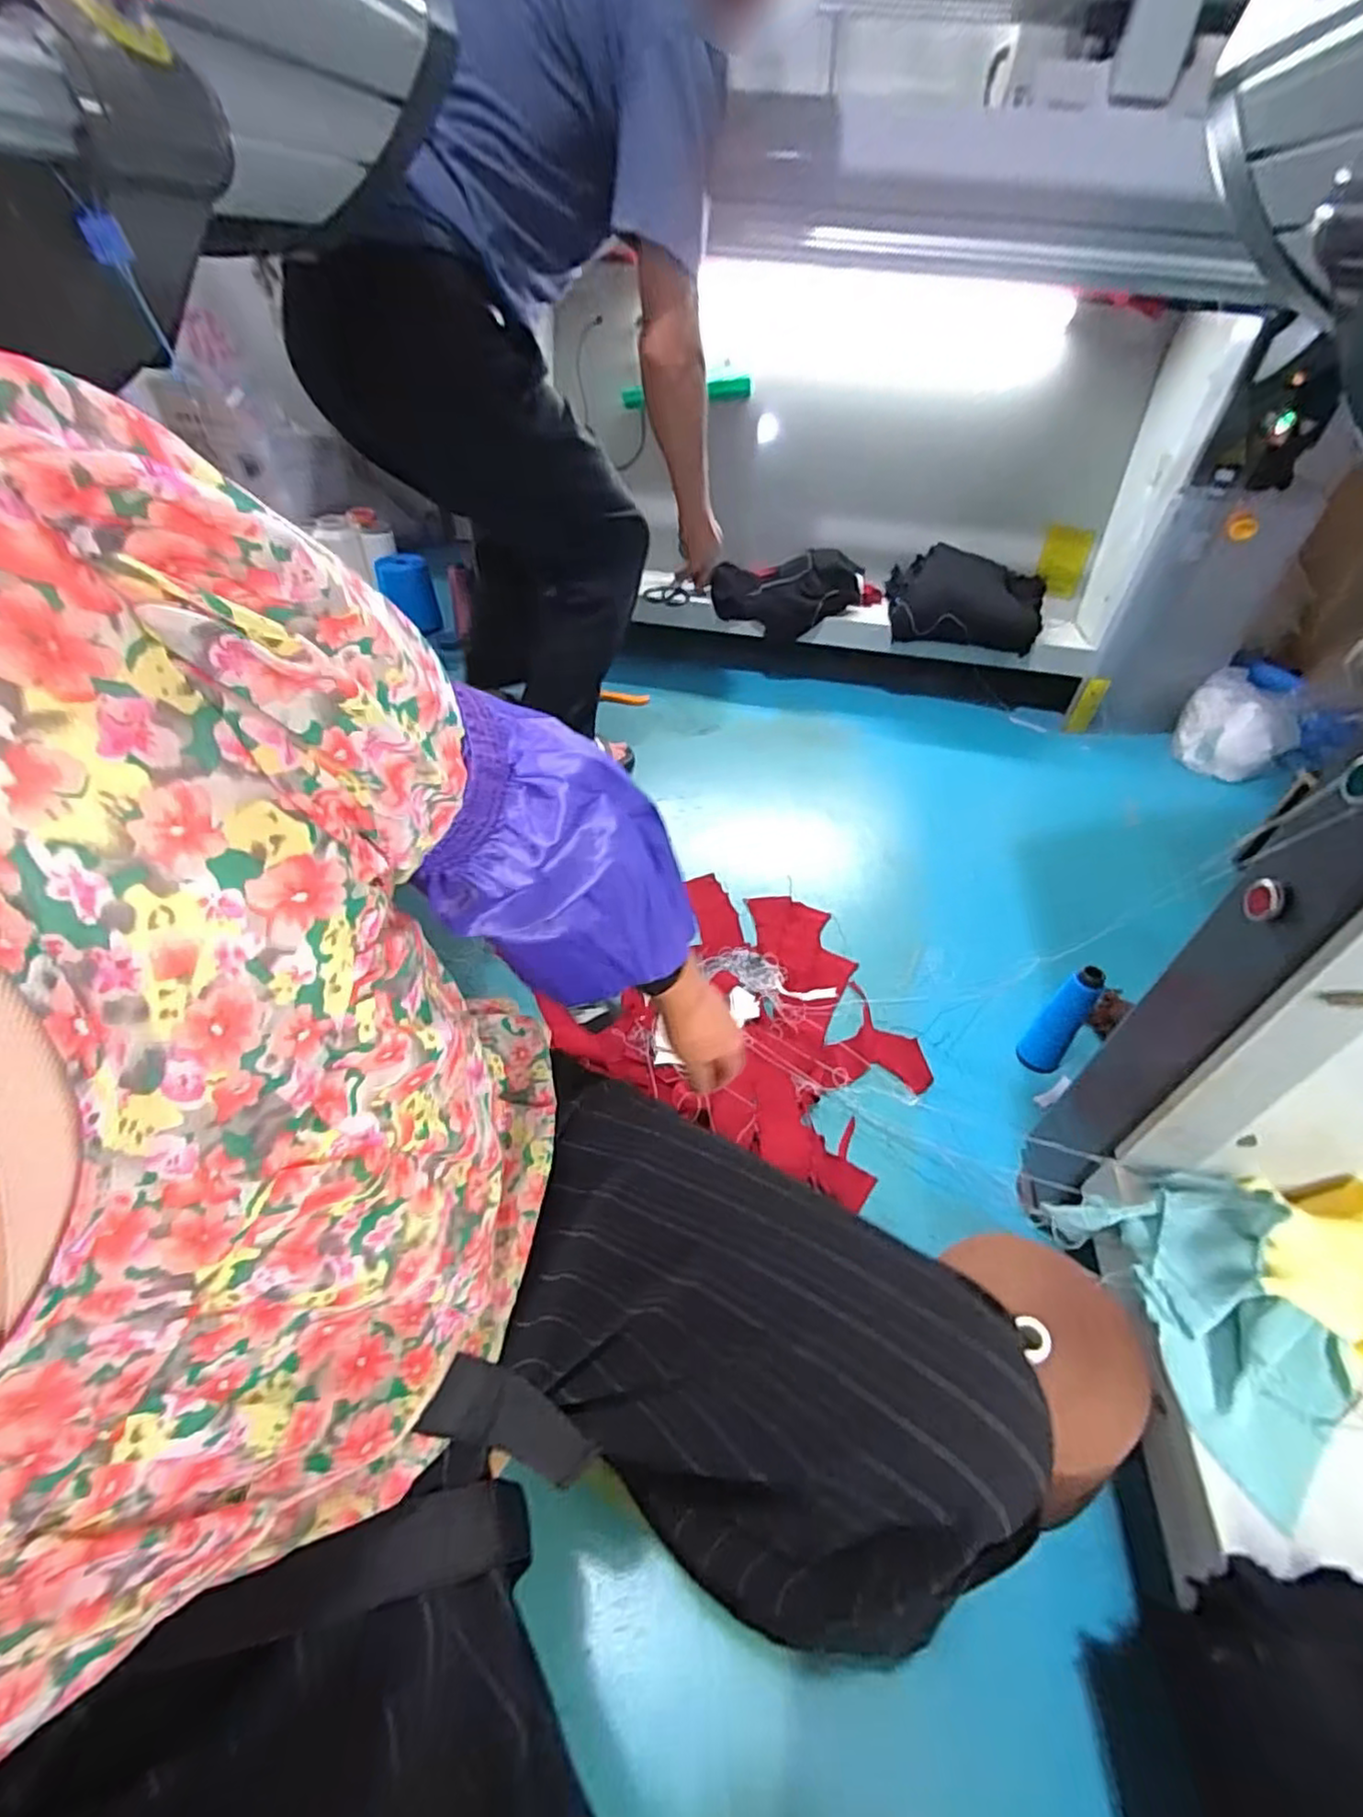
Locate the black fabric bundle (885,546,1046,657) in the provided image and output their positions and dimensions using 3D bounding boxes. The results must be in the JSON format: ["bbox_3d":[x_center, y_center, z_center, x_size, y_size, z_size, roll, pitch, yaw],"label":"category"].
[{"bbox_3d":[0.676,-0.734,1.623,0.362,0.134,0.263,13,44,9],"label":"black fabric bundle"}]

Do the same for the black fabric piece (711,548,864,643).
[{"bbox_3d":[0.258,-0.748,1.650,0.362,0.153,0.162,1,44,-4],"label":"black fabric piece"}]

